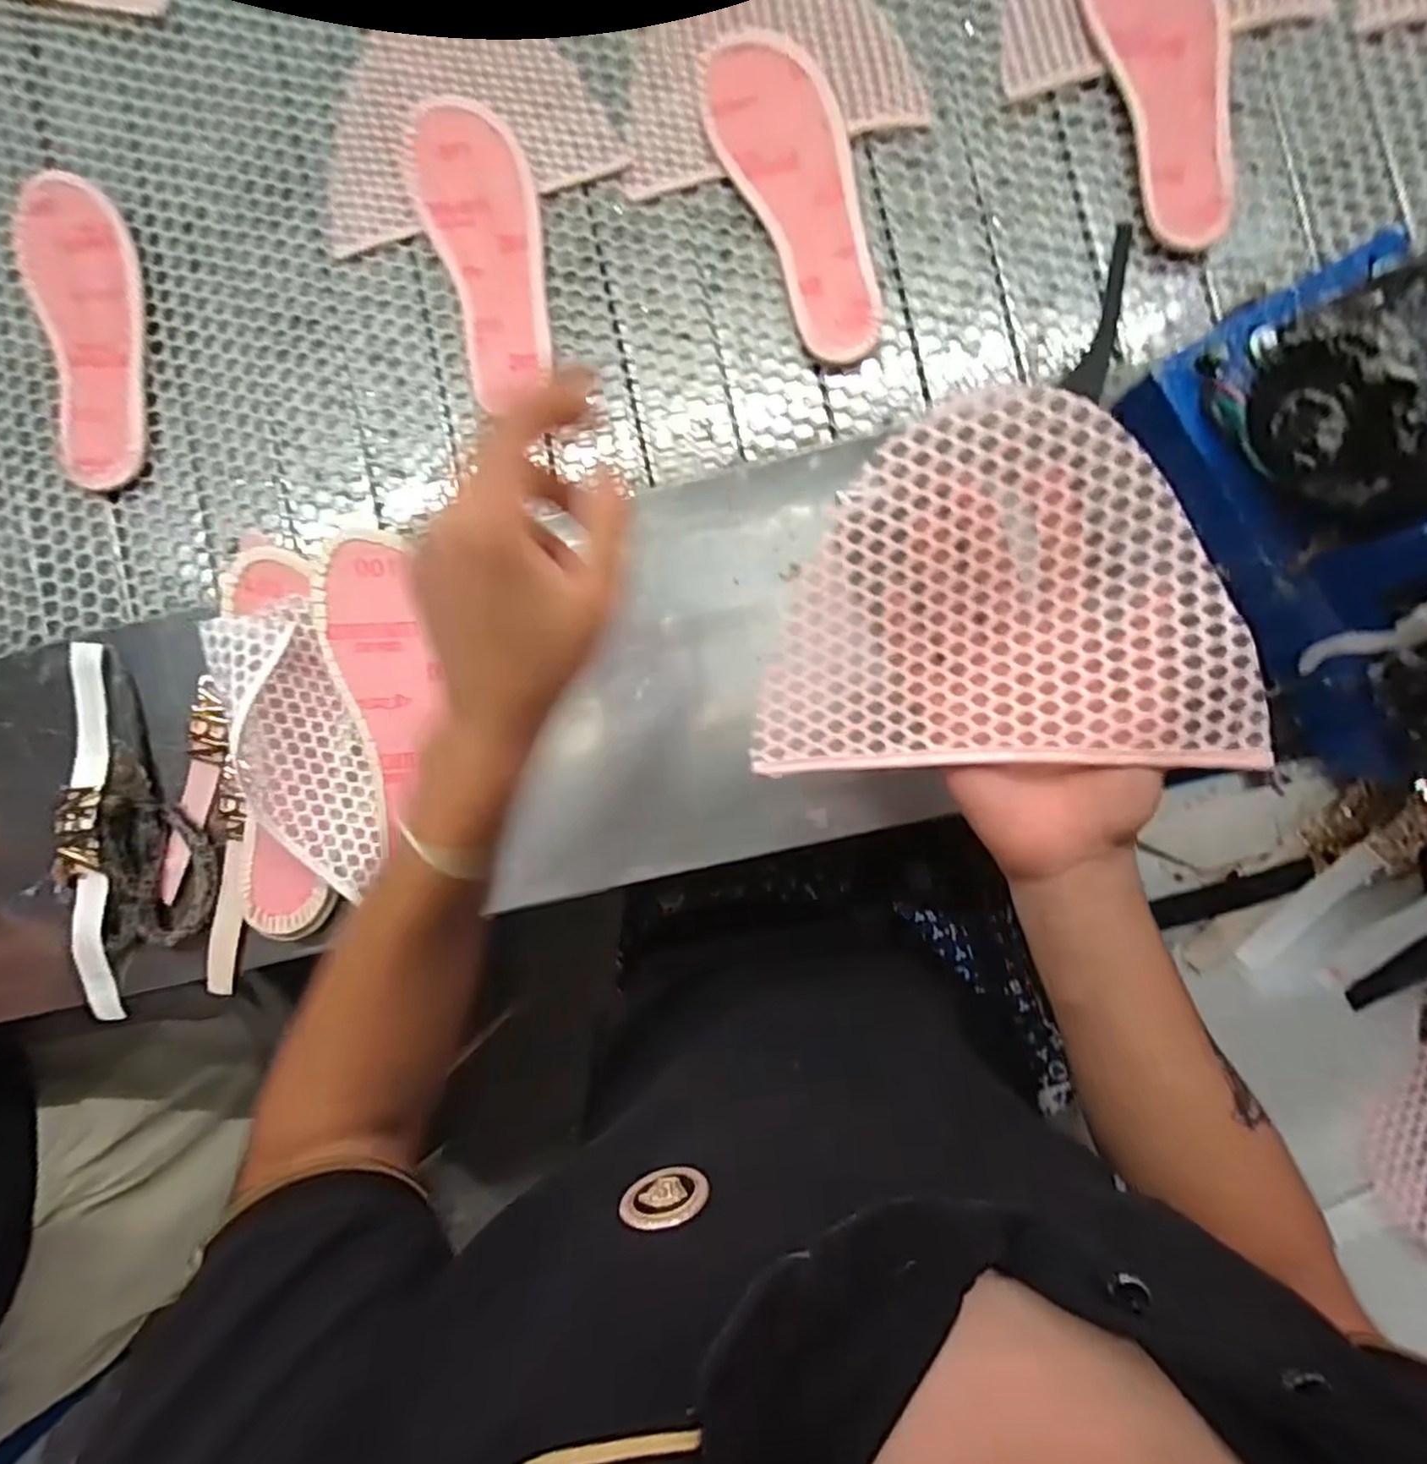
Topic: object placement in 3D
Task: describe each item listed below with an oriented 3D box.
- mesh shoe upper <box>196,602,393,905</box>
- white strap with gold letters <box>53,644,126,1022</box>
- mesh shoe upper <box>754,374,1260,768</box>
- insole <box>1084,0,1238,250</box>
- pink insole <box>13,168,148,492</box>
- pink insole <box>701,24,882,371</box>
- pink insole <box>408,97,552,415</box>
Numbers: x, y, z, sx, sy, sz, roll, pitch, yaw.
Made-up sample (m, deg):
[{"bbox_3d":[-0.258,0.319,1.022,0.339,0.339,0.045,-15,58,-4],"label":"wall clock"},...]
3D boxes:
[{"bbox_3d":[-0.261,0.011,0.413,0.073,0.049,0.181,-12,87,4],"label":"mesh shoe upper"},{"bbox_3d":[-0.425,0.068,0.445,0.024,0.019,0.253,-3,88,4],"label":"white strap with gold letters"},{"bbox_3d":[0.122,-0.062,0.288,0.204,0.032,0.154,-1,88,4],"label":"mesh shoe upper"},{"bbox_3d":[0.301,-0.428,0.432,0.080,0.015,0.224,-13,87,3],"label":"insole"},{"bbox_3d":[-0.454,-0.297,0.481,0.085,0.006,0.231,-15,87,3],"label":"pink insole"},{"bbox_3d":[0.062,-0.362,0.447,0.078,0.019,0.226,-24,87,3],"label":"pink insole"},{"bbox_3d":[-0.154,-0.337,0.459,0.077,0.015,0.212,-19,87,3],"label":"pink insole"}]

